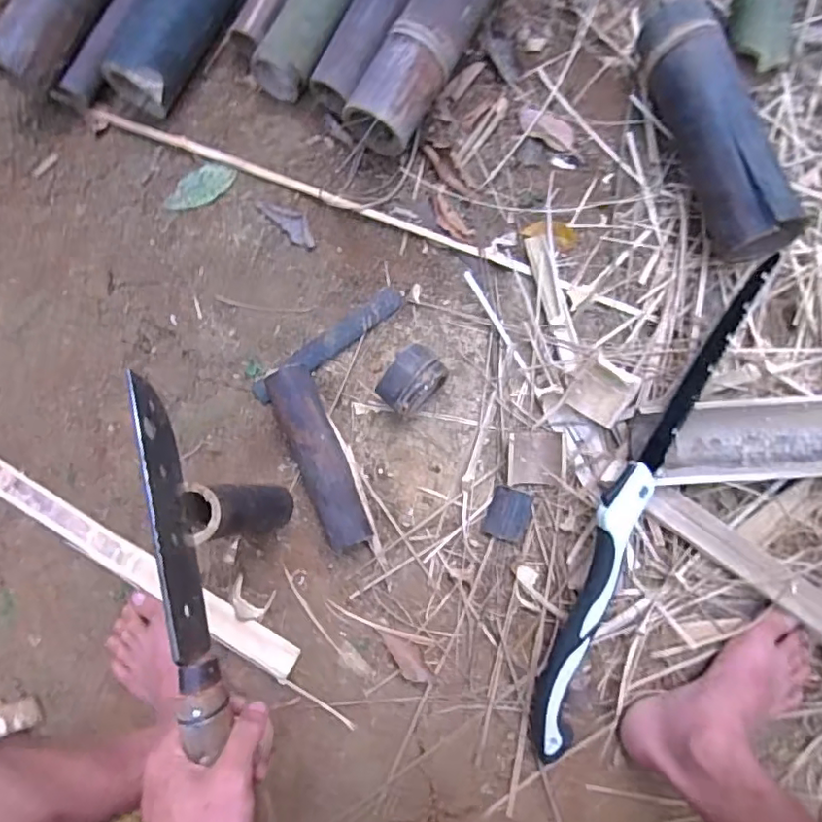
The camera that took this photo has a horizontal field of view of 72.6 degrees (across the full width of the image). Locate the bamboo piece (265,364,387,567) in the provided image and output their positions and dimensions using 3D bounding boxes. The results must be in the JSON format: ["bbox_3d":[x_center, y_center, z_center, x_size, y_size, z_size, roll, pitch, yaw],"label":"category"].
[{"bbox_3d":[-0.102,0.063,0.655,0.055,0.059,0.237,-23,81,-2],"label":"bamboo piece"}]

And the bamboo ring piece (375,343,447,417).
[{"bbox_3d":[-0.001,-0.033,0.654,0.081,0.081,0.054,-43,82,-4],"label":"bamboo ring piece"}]

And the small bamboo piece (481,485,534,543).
[{"bbox_3d":[0.117,0.123,0.665,0.048,0.009,0.059,18,83,5],"label":"small bamboo piece"}]

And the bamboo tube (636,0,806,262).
[{"bbox_3d":[0.356,-0.337,0.666,0.090,0.102,0.325,-12,80,-1],"label":"bamboo tube"}]

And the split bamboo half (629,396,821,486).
[{"bbox_3d":[0.453,0.027,0.623,0.400,0.047,0.095,-3,80,1],"label":"split bamboo half"}]

